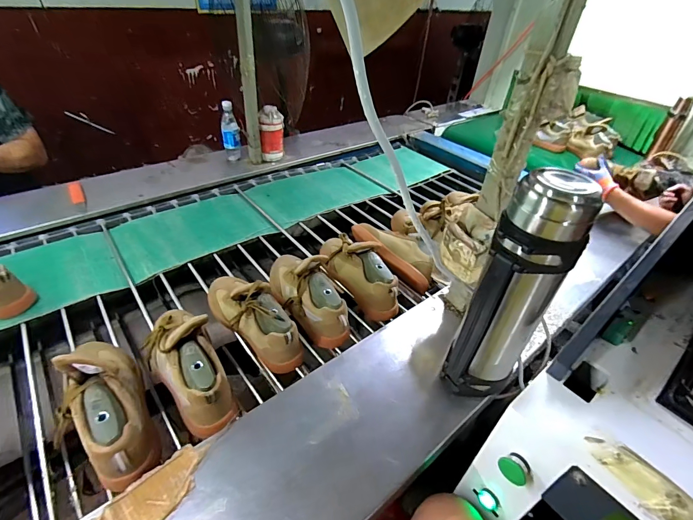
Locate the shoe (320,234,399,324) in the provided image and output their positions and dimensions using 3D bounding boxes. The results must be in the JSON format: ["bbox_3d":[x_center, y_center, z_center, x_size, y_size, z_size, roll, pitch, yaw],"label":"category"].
[{"bbox_3d":[0.026,0.018,0.873,0.083,0.127,0.261,-20,46,-27],"label":"shoe"}]

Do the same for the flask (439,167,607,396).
[{"bbox_3d":[0.255,0.061,0.560,0.114,0.389,0.110,25,44,22],"label":"flask"}]

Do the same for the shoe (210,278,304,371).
[{"bbox_3d":[-0.201,0.103,0.728,0.088,0.125,0.292,-28,50,-33],"label":"shoe"}]

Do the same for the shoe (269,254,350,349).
[{"bbox_3d":[-0.095,0.064,0.806,0.096,0.131,0.280,-20,46,-27],"label":"shoe"}]

